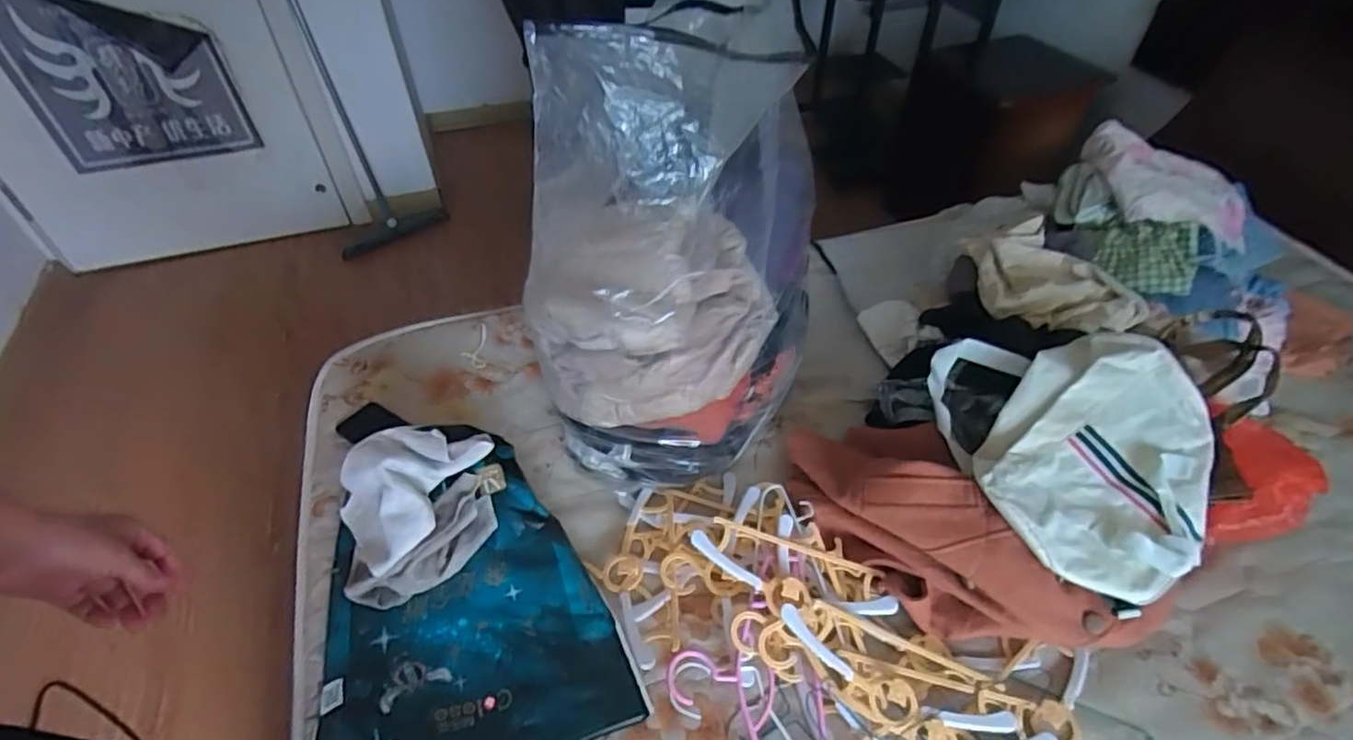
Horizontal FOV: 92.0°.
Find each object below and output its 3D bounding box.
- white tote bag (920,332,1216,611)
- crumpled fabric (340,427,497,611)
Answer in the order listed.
[{"bbox_3d":[0.533,0.095,0.845,0.313,0.116,0.356,3,46,3],"label":"white tote bag"},{"bbox_3d":[-0.346,0.179,0.870,0.213,0.125,0.193,-13,47,-12],"label":"crumpled fabric"}]

